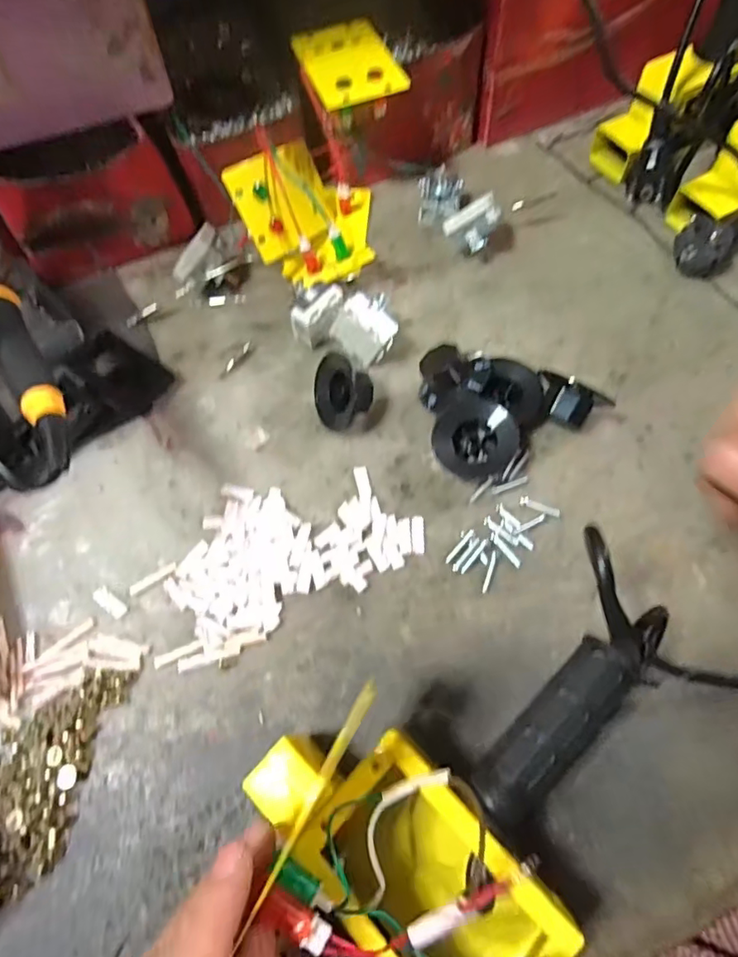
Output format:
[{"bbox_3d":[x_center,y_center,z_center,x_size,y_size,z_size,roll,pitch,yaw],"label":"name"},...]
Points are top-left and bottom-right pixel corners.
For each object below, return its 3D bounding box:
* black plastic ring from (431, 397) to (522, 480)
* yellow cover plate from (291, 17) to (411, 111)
[{"bbox_3d":[0.063,-0.023,0.325,0.047,0.020,0.048,-1,82,7],"label":"black plastic ring"},{"bbox_3d":[-0.015,-0.297,0.387,0.061,0.007,0.093,-19,64,-5],"label":"yellow cover plate"}]

